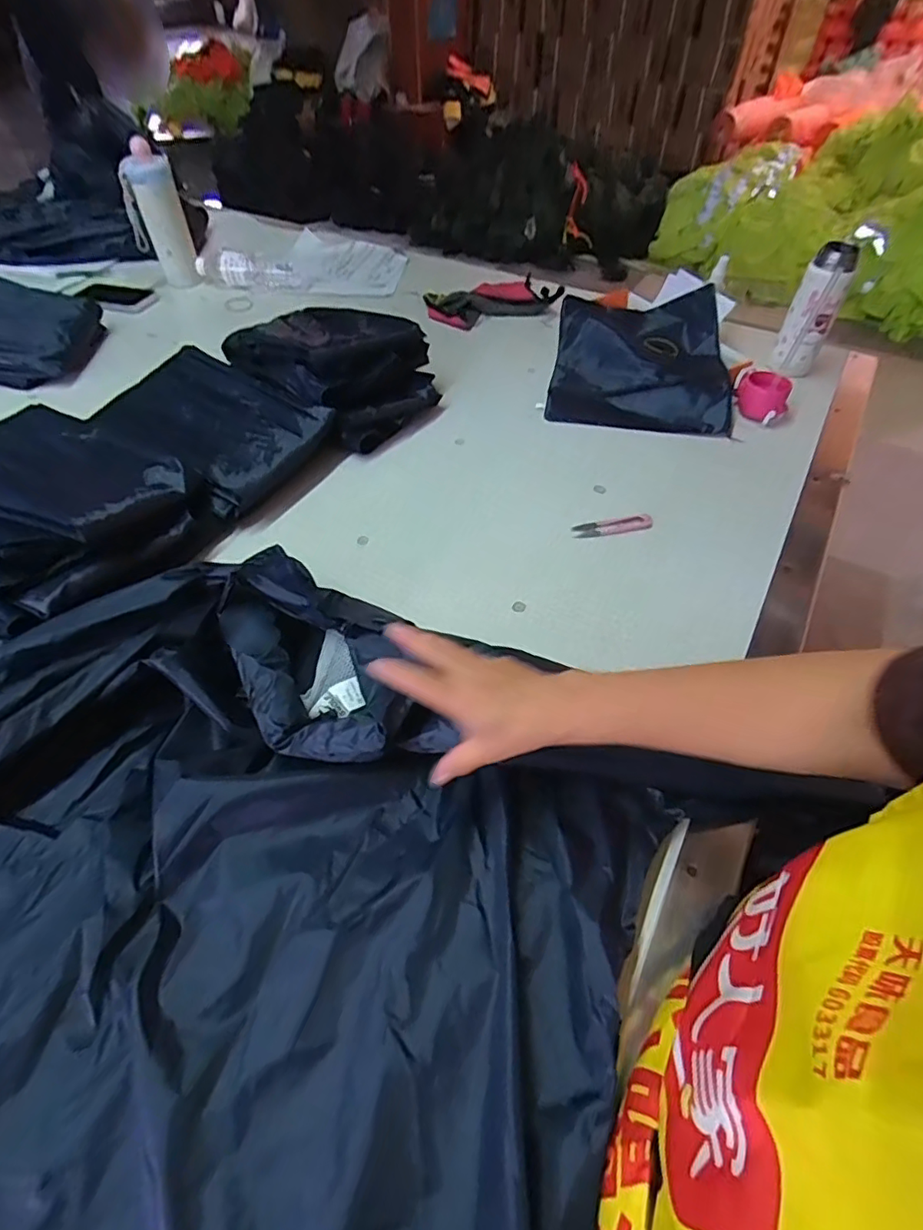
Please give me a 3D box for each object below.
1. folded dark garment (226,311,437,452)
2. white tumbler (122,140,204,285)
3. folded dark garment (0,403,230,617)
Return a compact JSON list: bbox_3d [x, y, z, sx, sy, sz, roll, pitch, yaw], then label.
[{"bbox_3d":[-0.194,-0.386,0.871,0.297,0.115,0.223,36,59,26],"label":"folded dark garment"},{"bbox_3d":[-0.581,-0.759,1.110,0.098,0.215,0.068,-25,55,-19],"label":"white tumbler"},{"bbox_3d":[-0.462,-0.131,0.638,0.289,0.090,0.242,28,50,9],"label":"folded dark garment"}]

